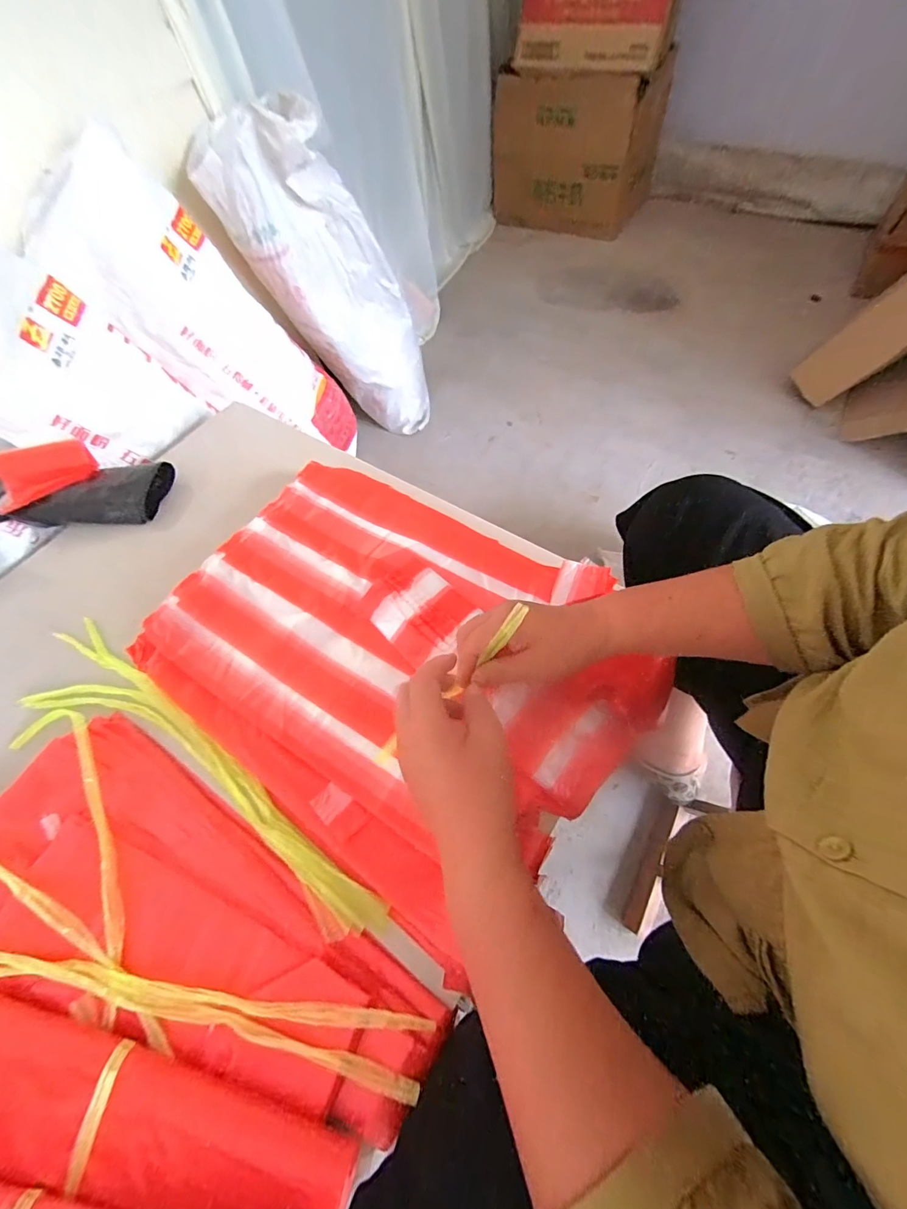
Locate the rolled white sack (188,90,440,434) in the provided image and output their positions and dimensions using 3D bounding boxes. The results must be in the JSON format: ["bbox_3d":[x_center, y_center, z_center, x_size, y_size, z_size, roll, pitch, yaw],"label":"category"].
[{"bbox_3d":[-0.264,-0.736,1.058,0.295,0.694,0.164,-21,60,18],"label":"rolled white sack"}]

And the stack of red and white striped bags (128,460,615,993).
[{"bbox_3d":[-0.078,0.037,0.477,0.488,0.042,0.394,31,67,18],"label":"stack of red and white striped bags"}]

